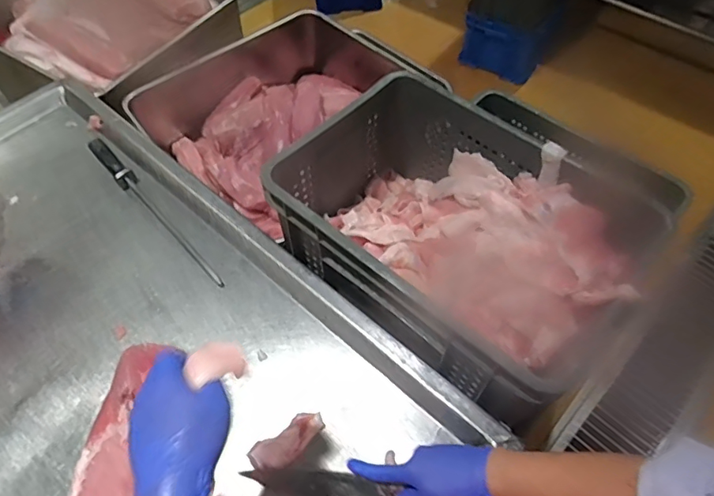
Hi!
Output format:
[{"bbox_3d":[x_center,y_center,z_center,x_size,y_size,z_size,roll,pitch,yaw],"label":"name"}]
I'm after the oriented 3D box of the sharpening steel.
[{"bbox_3d":[-0.361,-0.069,0.890,0.031,0.028,0.398,-37,65,-20],"label":"sharpening steel"}]

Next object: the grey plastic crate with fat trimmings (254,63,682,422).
[{"bbox_3d":[0.158,-0.019,0.837,0.530,0.237,0.366,34,62,21],"label":"grey plastic crate with fat trimmings"}]

